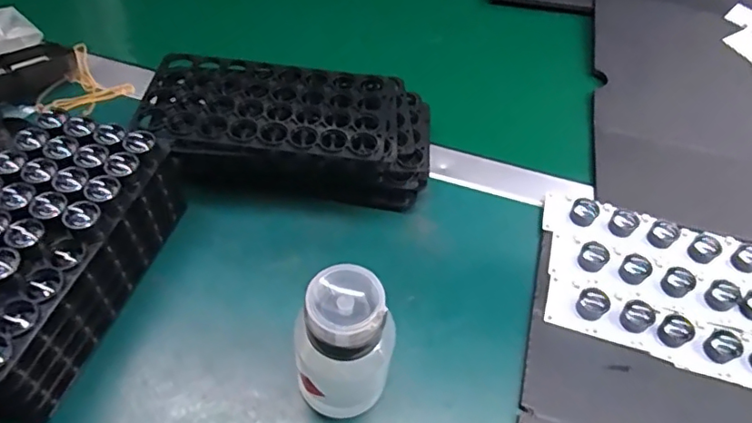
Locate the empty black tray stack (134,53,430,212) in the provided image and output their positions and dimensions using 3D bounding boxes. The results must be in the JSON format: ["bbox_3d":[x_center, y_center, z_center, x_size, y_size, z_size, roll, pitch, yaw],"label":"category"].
[{"bbox_3d":[-0.069,-0.067,0.474,0.237,0.076,0.117,-2,54,-4],"label":"empty black tray stack"}]

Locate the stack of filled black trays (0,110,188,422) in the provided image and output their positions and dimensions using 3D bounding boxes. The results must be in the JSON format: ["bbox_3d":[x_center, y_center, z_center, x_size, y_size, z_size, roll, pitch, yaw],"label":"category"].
[{"bbox_3d":[-0.226,0.031,0.378,0.092,0.099,0.192,15,55,8],"label":"stack of filled black trays"}]

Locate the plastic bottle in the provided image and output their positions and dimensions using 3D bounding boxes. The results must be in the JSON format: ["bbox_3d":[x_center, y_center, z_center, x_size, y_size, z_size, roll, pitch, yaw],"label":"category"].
[{"bbox_3d":[-0.020,0.087,0.335,0.055,0.119,0.060,2,53,-3],"label":"plastic bottle"}]

